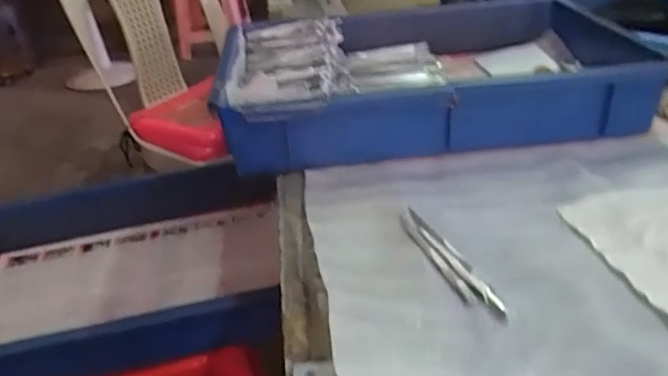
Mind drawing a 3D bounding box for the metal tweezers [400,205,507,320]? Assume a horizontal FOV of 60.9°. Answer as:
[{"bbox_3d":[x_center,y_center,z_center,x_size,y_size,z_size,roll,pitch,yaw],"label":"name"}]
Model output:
[{"bbox_3d":[0.079,0.050,0.397,0.021,0.005,0.126,-15,31,-15],"label":"metal tweezers"}]

